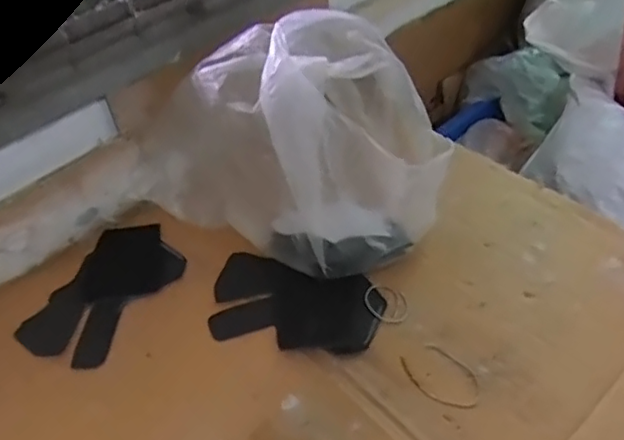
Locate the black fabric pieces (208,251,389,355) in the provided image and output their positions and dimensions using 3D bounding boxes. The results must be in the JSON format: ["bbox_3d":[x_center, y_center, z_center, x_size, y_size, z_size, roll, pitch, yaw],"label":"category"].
[{"bbox_3d":[-0.019,0.093,0.689,0.187,0.012,0.107,9,52,15],"label":"black fabric pieces"}]

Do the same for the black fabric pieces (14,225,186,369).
[{"bbox_3d":[-0.239,0.081,0.736,0.125,0.015,0.201,17,49,18],"label":"black fabric pieces"}]

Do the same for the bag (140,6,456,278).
[{"bbox_3d":[-0.004,-0.109,0.737,0.307,0.215,0.250,21,51,21],"label":"bag"}]

